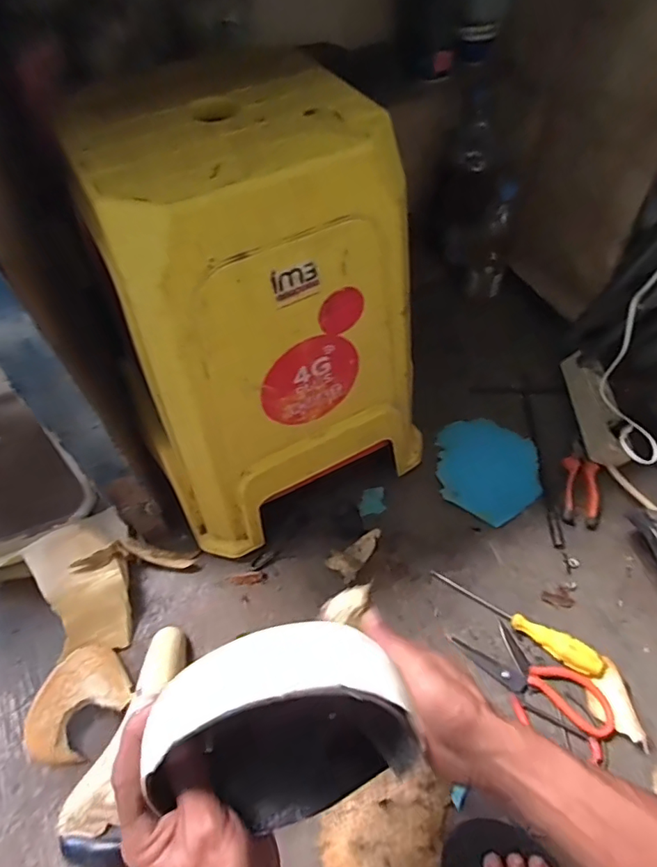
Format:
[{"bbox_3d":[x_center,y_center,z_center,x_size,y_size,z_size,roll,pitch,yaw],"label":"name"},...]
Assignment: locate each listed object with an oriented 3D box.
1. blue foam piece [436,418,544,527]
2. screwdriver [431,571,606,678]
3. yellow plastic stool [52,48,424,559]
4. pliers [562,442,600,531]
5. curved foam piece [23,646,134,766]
[{"bbox_3d":[0.242,0.052,0.765,0.147,0.023,0.171,-6,55,-2],"label":"blue foam piece"},{"bbox_3d":[0.236,0.233,0.634,0.219,0.029,0.028,29,61,21],"label":"screwdriver"},{"bbox_3d":[-0.089,-0.119,0.601,0.323,0.451,0.271,-24,58,-16],"label":"yellow plastic stool"},{"bbox_3d":[0.372,0.074,0.739,0.047,0.021,0.130,9,55,9],"label":"pliers"},{"bbox_3d":[-0.298,0.318,0.589,0.094,0.038,0.123,34,62,23],"label":"curved foam piece"}]

